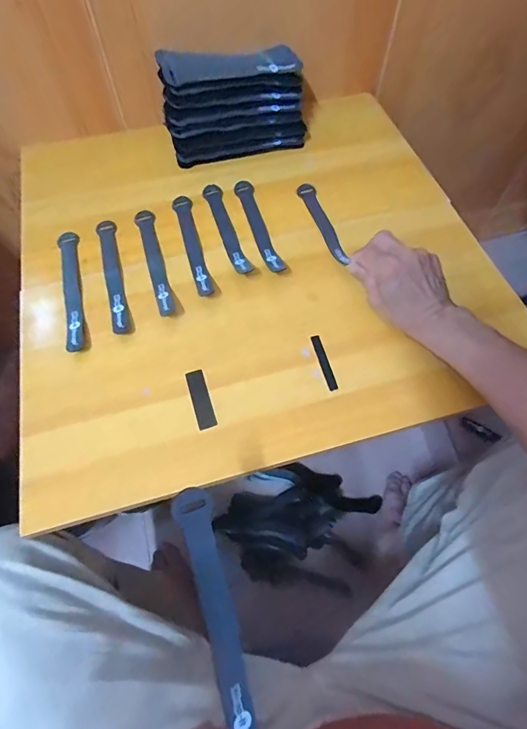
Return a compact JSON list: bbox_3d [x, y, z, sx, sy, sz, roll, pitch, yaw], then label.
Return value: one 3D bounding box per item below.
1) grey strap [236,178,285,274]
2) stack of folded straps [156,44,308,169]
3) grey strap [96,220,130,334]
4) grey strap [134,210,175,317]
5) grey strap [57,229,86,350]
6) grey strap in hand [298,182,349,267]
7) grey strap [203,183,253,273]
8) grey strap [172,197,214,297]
[{"bbox_3d":[-0.007,-0.194,0.550,0.026,0.017,0.187,-14,63,-7],"label":"grey strap"},{"bbox_3d":[-0.043,-0.384,0.597,0.206,0.111,0.076,-11,62,-5],"label":"stack of folded straps"},{"bbox_3d":[-0.192,-0.118,0.517,0.024,0.010,0.191,-16,63,-8],"label":"grey strap"},{"bbox_3d":[-0.140,-0.138,0.522,0.025,0.015,0.192,-18,63,-8],"label":"grey strap"},{"bbox_3d":[-0.240,-0.099,0.506,0.024,0.012,0.195,-16,63,-8],"label":"grey strap"},{"bbox_3d":[0.083,-0.197,0.563,0.025,0.009,0.159,-15,62,-7],"label":"grey strap in hand"},{"bbox_3d":[-0.050,-0.189,0.548,0.024,0.015,0.183,-16,63,-8],"label":"grey strap"},{"bbox_3d":[-0.094,-0.163,0.536,0.023,0.015,0.189,-14,63,-7],"label":"grey strap"}]

